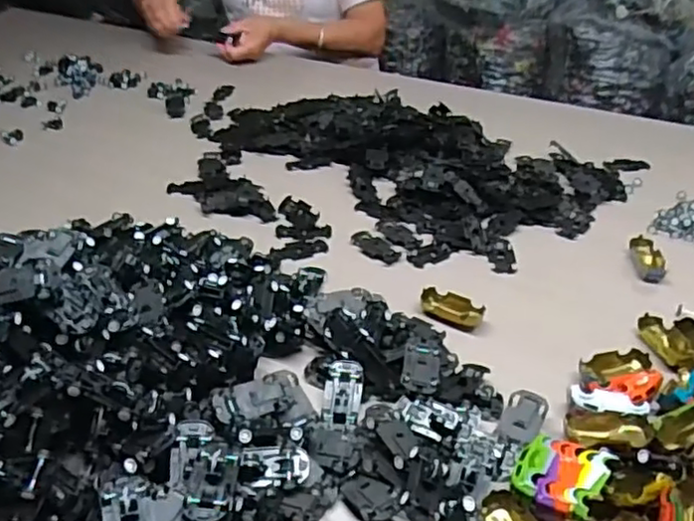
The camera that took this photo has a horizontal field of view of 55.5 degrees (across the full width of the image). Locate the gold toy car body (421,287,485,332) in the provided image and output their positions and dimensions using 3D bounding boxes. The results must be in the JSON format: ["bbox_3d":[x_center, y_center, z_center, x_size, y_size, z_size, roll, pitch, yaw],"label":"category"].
[{"bbox_3d":[0.105,0.049,0.662,0.064,0.014,0.038,21,39,26],"label":"gold toy car body"}]

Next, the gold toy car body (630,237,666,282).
[{"bbox_3d":[0.335,-0.002,0.733,0.030,0.013,0.062,3,35,2],"label":"gold toy car body"}]

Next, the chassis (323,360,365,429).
[{"bbox_3d":[-0.003,0.111,0.555,0.031,0.011,0.068,4,35,4],"label":"chassis"}]

